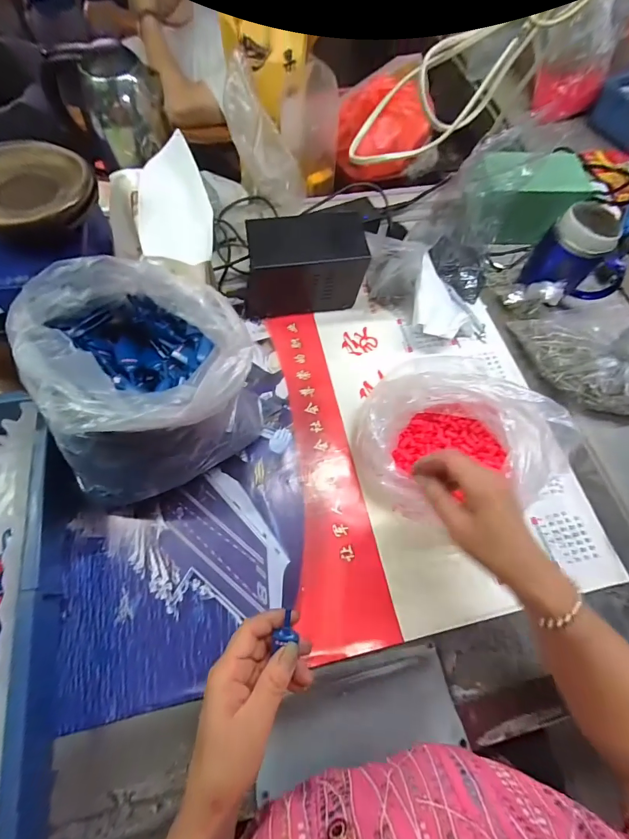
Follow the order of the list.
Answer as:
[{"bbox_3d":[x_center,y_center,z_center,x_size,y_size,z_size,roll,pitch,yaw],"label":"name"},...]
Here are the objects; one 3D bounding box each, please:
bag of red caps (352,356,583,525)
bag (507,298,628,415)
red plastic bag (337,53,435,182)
[{"bbox_3d":[0.176,0.032,0.443,0.248,0.081,0.198,29,68,12],"label":"bag of red caps"},{"bbox_3d":[0.391,-0.096,0.517,0.119,0.087,0.201,-25,68,-13],"label":"bag"},{"bbox_3d":[0.120,-0.501,0.634,0.130,0.140,0.096,-15,68,-9],"label":"red plastic bag"}]

